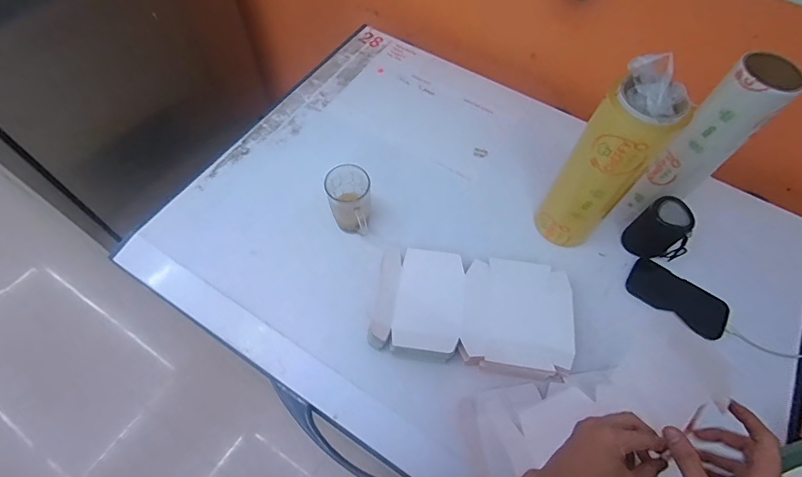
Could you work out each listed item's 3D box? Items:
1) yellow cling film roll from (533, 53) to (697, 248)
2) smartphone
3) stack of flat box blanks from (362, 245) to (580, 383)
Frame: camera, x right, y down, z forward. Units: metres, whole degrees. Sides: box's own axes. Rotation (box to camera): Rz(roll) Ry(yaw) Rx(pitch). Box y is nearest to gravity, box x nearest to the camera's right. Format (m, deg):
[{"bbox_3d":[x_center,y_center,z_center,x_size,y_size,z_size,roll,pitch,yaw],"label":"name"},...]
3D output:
[{"bbox_3d":[0.306,-0.104,0.620,0.080,0.314,0.095,-36,68,-20],"label":"yellow cling film roll"},{"bbox_3d":[0.491,0.104,0.731,0.174,0.009,0.082,36,72,10],"label":"smartphone"},{"bbox_3d":[0.115,0.116,0.663,0.317,0.044,0.179,7,61,4],"label":"stack of flat box blanks"}]

